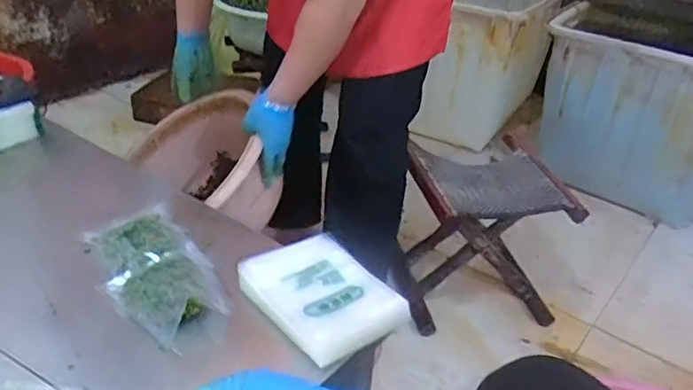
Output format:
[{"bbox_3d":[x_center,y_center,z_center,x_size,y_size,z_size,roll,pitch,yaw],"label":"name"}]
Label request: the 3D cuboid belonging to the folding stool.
[{"bbox_3d":[0.269,0.079,1.243,0.300,0.301,0.243,0,32,-8],"label":"folding stool"}]

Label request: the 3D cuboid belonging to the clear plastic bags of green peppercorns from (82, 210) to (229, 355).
[{"bbox_3d":[-0.190,0.069,0.608,0.095,0.035,0.216,-18,38,-32],"label":"clear plastic bags of green peppercorns"}]

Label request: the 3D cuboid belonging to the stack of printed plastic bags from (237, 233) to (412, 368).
[{"bbox_3d":[-0.023,0.097,0.595,0.113,0.026,0.141,-19,39,-33],"label":"stack of printed plastic bags"}]

